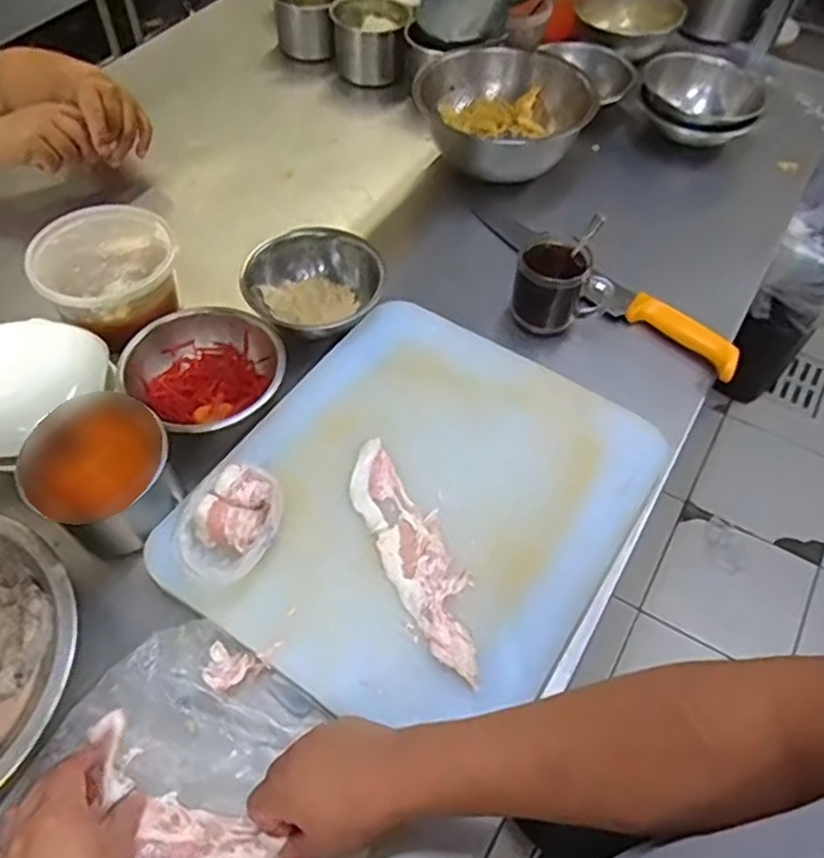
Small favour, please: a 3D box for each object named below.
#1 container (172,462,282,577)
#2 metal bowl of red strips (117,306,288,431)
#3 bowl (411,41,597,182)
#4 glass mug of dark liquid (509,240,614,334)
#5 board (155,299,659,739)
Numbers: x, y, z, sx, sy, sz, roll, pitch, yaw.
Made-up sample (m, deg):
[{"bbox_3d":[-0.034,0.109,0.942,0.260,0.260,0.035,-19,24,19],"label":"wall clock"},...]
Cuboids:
[{"bbox_3d":[-0.152,0.078,0.609,0.077,0.040,0.108,6,55,3],"label":"container"},{"bbox_3d":[-0.208,-0.062,0.717,0.136,0.063,0.138,1,55,-1],"label":"metal bowl of red strips"},{"bbox_3d":[0.122,-0.428,0.975,0.233,0.104,0.210,6,55,3],"label":"bowl"},{"bbox_3d":[0.165,-0.154,0.795,0.101,0.086,0.071,10,55,6],"label":"glass mug of dark liquid"},{"bbox_3d":[0.013,0.059,0.647,0.330,0.020,0.380,29,59,18],"label":"board"}]

